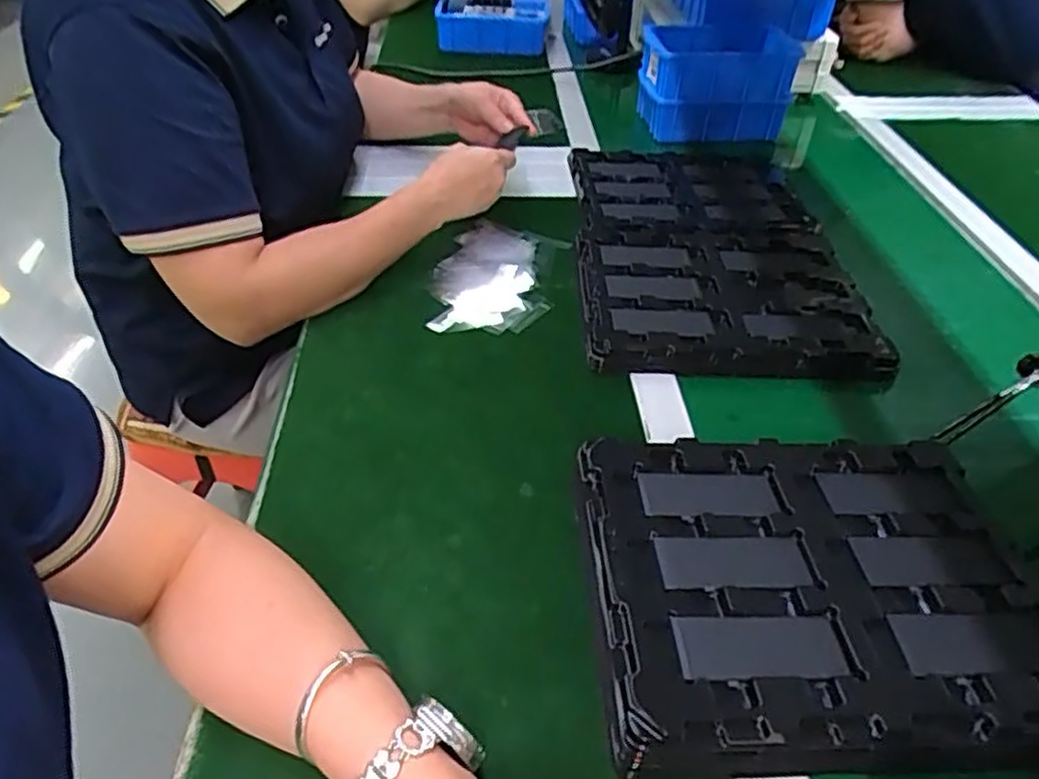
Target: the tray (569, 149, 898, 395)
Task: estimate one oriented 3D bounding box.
[{"bbox_3d":[0.202,-0.164,0.798,0.273,0.029,0.443,2,41,1],"label":"tray"}]

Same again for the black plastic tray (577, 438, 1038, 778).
[{"bbox_3d":[0.183,0.122,0.459,0.272,0.045,0.220,0,41,-2],"label":"black plastic tray"}]

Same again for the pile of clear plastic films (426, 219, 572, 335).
[{"bbox_3d":[-0.026,-0.117,0.744,0.118,0.026,0.203,10,42,10],"label":"pile of clear plastic films"}]

